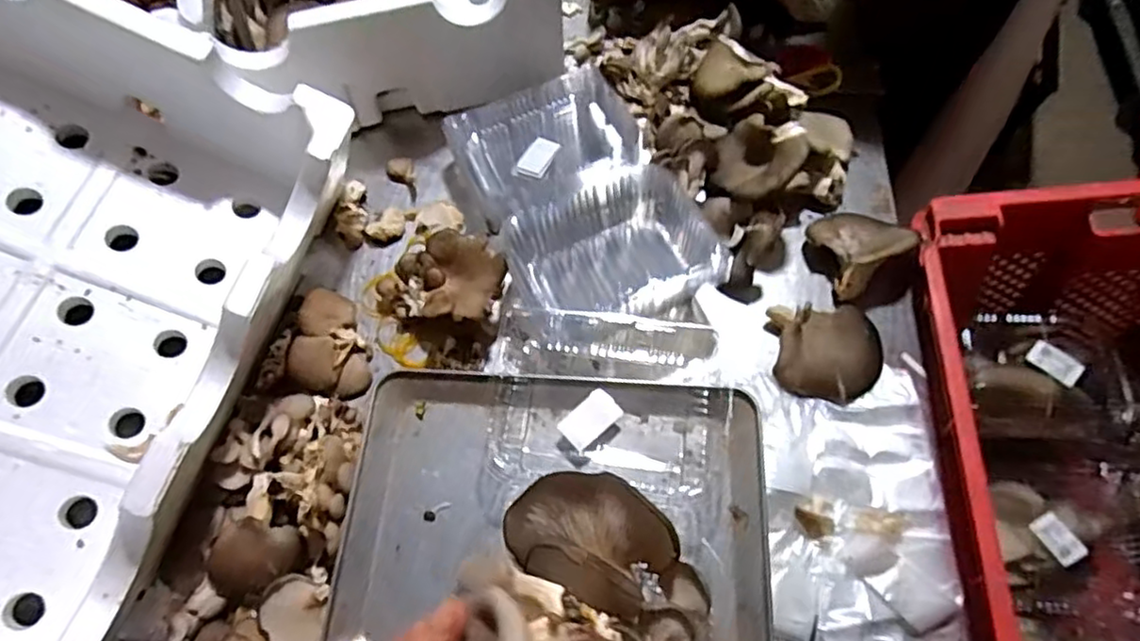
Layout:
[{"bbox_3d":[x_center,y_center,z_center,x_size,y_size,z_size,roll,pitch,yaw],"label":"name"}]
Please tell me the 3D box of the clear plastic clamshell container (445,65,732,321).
[{"bbox_3d":[0.004,-0.131,0.714,0.187,0.067,0.315,-23,67,-9],"label":"clear plastic clamshell container"}]

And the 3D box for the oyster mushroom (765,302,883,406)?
[{"bbox_3d":[0.259,0.028,0.660,0.110,0.031,0.099,3,65,3],"label":"oyster mushroom"}]

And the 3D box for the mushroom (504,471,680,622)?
[{"bbox_3d":[0.013,0.150,0.461,0.117,0.062,0.074,23,68,12],"label":"mushroom"}]

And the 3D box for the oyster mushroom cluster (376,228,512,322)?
[{"bbox_3d":[-0.135,-0.038,0.692,0.140,0.073,0.099,15,67,9],"label":"oyster mushroom cluster"}]

